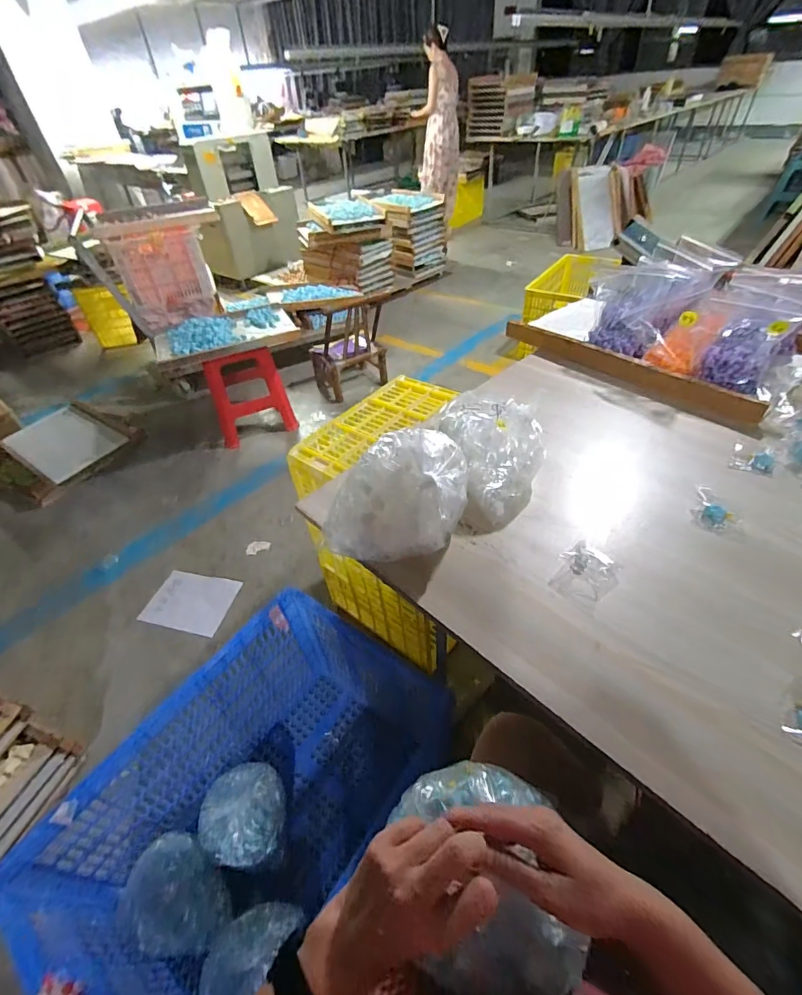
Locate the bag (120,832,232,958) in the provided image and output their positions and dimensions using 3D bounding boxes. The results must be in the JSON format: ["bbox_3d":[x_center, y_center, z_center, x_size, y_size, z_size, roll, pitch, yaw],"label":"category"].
[{"bbox_3d":[-0.437,0.774,0.853,0.214,0.104,0.151,24,51,27],"label":"bag"}]

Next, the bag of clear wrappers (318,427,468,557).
[{"bbox_3d":[-0.011,-0.003,0.632,0.201,0.161,0.152,5,45,10],"label":"bag of clear wrappers"}]

